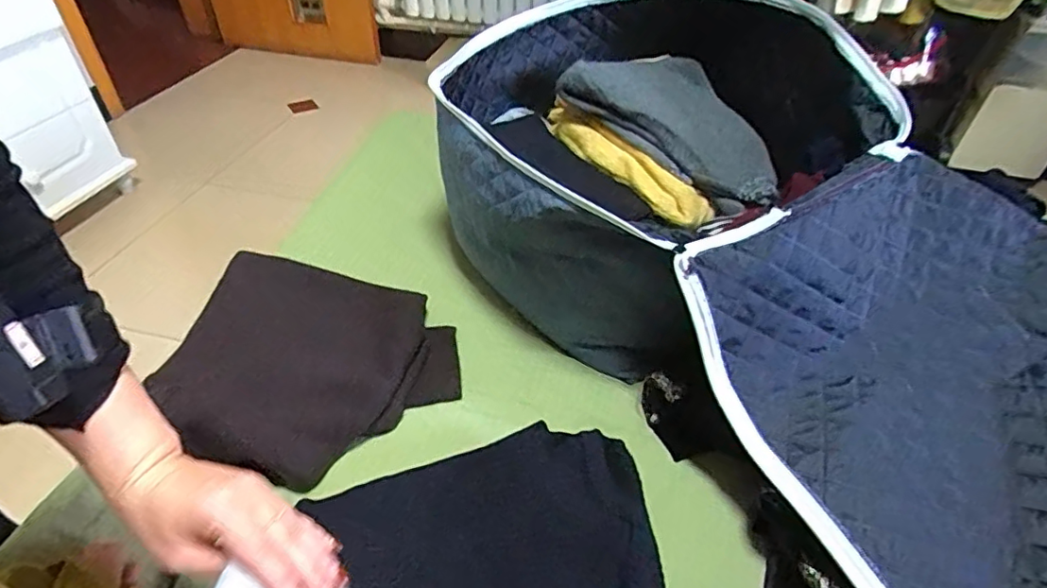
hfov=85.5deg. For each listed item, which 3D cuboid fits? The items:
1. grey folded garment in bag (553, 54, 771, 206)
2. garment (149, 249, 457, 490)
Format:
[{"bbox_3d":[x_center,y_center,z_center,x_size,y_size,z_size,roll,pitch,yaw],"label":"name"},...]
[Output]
[{"bbox_3d":[0.251,-0.274,0.883,0.352,0.052,0.232,42,55,5],"label":"grey folded garment in bag"},{"bbox_3d":[-0.228,0.078,0.643,0.291,0.031,0.258,14,51,-7],"label":"garment"}]

